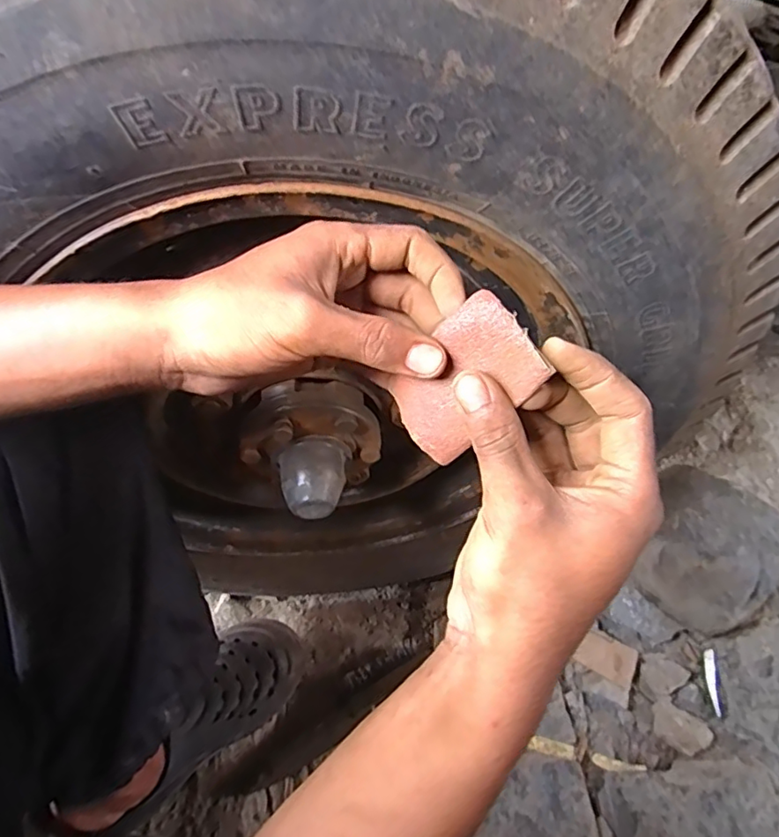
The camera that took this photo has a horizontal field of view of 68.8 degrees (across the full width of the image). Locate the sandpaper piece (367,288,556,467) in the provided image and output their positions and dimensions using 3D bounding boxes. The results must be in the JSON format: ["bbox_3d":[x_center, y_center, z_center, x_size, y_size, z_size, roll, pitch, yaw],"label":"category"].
[{"bbox_3d":[0.032,-0.016,0.257,0.050,0.073,0.004,54,33,8],"label":"sandpaper piece"}]

